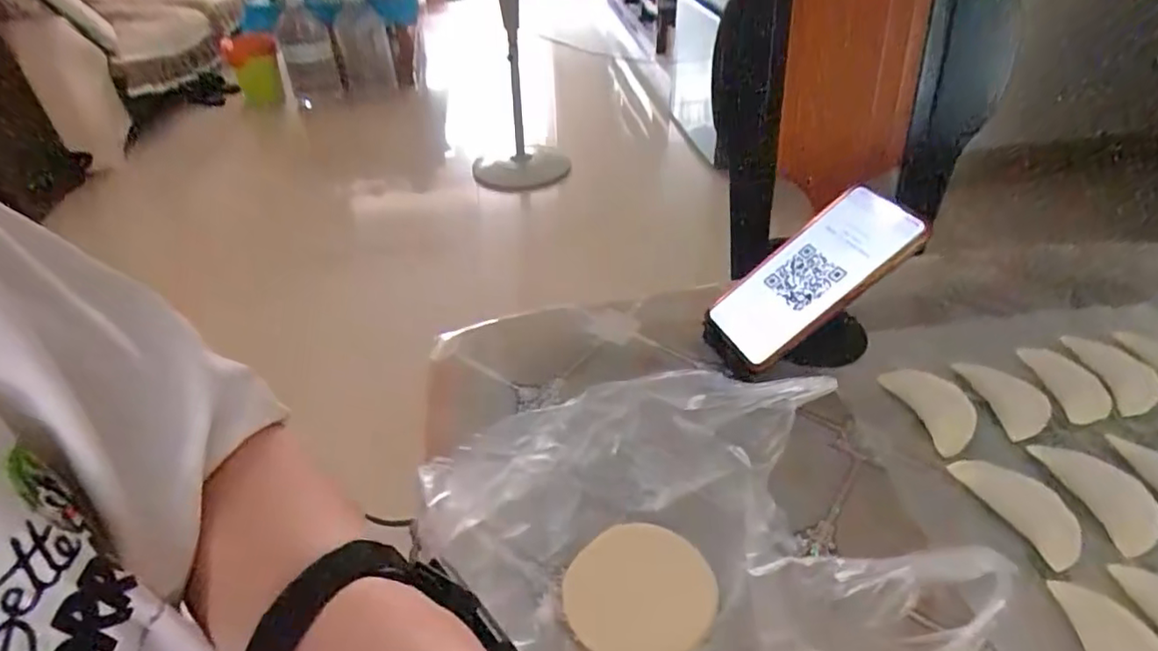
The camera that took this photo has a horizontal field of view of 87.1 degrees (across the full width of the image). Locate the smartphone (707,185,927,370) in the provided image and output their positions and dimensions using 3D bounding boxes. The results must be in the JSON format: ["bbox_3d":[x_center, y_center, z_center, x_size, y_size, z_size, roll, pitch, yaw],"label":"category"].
[{"bbox_3d":[0.175,-0.039,0.469,0.158,0.018,0.080,-40,43,11],"label":"smartphone"}]

